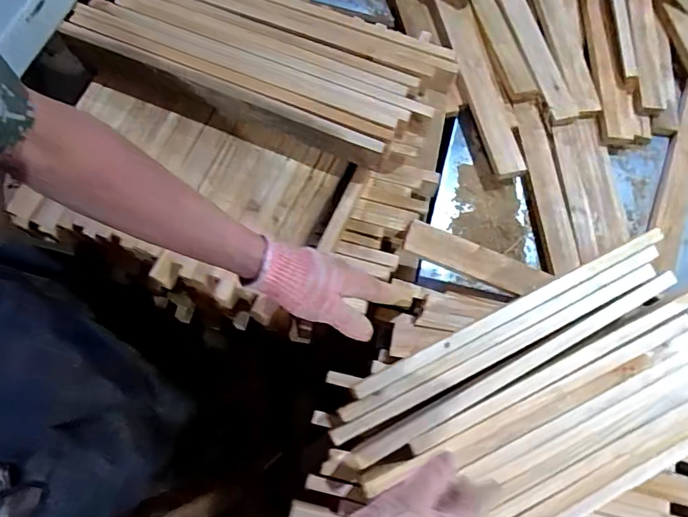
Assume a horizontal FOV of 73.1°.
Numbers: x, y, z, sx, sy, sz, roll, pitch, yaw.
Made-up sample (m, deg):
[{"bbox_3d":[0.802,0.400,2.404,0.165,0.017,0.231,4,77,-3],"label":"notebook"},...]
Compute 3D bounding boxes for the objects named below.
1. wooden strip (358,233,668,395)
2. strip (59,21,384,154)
[{"bbox_3d":[0.231,0.068,0.629,0.478,0.014,0.025,-26,73,-11],"label":"wooden strip"},{"bbox_3d":[-0.173,-0.239,0.643,0.484,0.022,0.018,21,71,5],"label":"strip"}]

